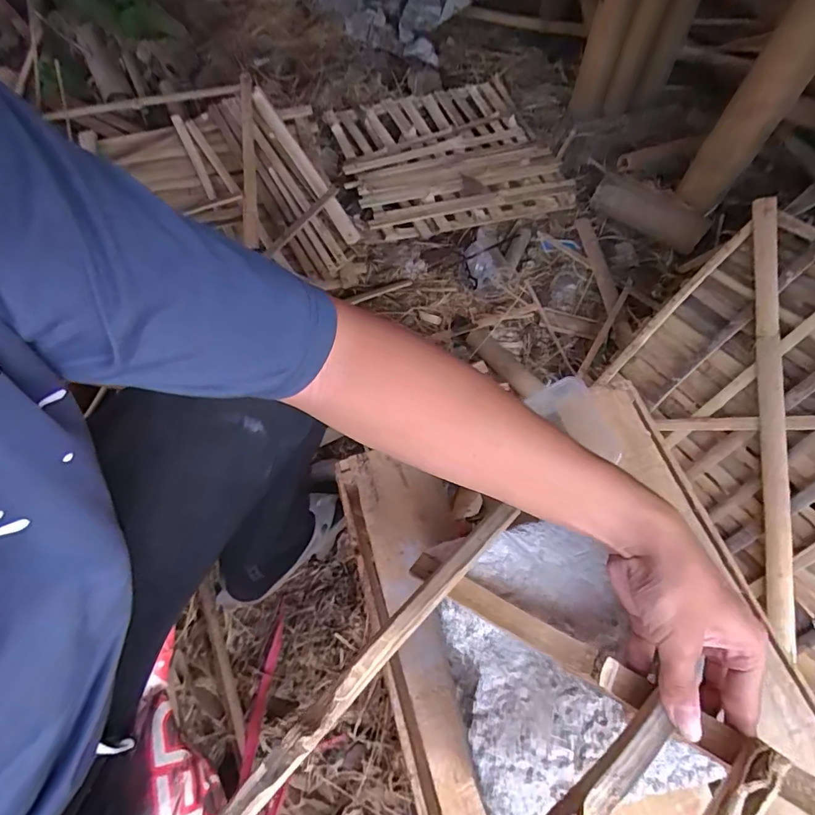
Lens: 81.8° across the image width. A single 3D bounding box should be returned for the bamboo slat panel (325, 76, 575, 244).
[{"bbox_3d":[0.103,-0.661,1.204,0.556,0.047,0.515,-18,66,-12],"label":"bamboo slat panel"}]

